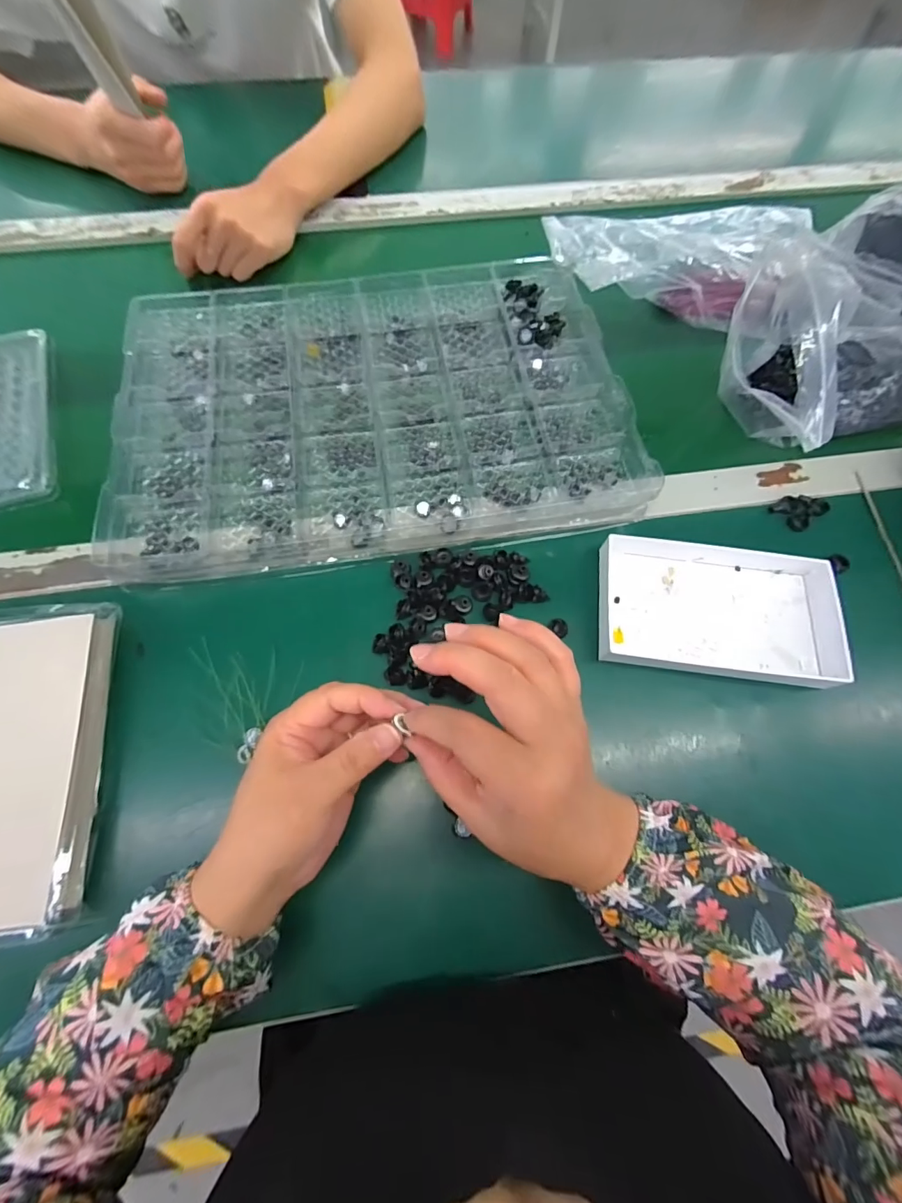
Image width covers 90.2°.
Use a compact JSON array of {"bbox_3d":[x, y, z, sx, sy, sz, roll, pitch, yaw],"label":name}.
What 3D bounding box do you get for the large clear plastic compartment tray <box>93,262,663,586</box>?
[{"bbox_3d":[-0.071,-0.189,0.419,0.446,0.032,0.318,-9,67,-5],"label":"large clear plastic compartment tray"}]

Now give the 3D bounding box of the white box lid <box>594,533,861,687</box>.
[{"bbox_3d":[0.207,0.001,0.354,0.171,0.024,0.112,7,69,2],"label":"white box lid"}]

